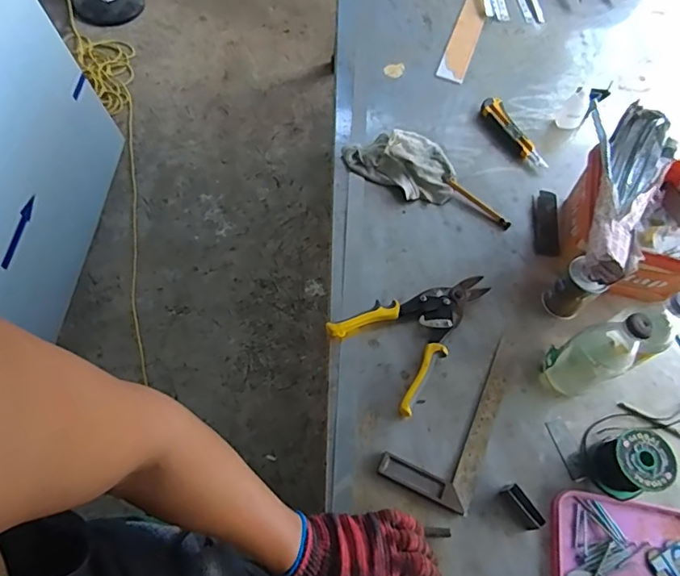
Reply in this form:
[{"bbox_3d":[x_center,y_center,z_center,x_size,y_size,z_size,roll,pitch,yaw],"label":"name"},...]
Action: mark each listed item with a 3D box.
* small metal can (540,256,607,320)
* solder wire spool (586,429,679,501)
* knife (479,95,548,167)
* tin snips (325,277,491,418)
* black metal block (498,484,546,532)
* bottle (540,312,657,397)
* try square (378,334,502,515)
[{"bbox_3d":[0.323,0.007,0.705,0.048,0.099,0.058,-34,69,-19],"label":"small metal can"},{"bbox_3d":[0.353,0.214,0.614,0.073,0.065,0.067,1,62,-3],"label":"solder wire spool"},{"bbox_3d":[0.304,-0.275,0.896,0.034,0.022,0.172,-22,65,-15],"label":"knife"},{"bbox_3d":[0.113,0.048,0.705,0.218,0.026,0.147,-38,70,-21],"label":"tin snips"},{"bbox_3d":[0.218,0.259,0.601,0.017,0.026,0.055,-27,67,-17],"label":"black metal block"},{"bbox_3d":[0.319,0.077,0.625,0.072,0.172,0.075,-25,66,-16],"label":"bottle"},{"bbox_3d":[0.147,0.156,0.659,0.112,0.011,0.236,24,63,9],"label":"try square"}]

